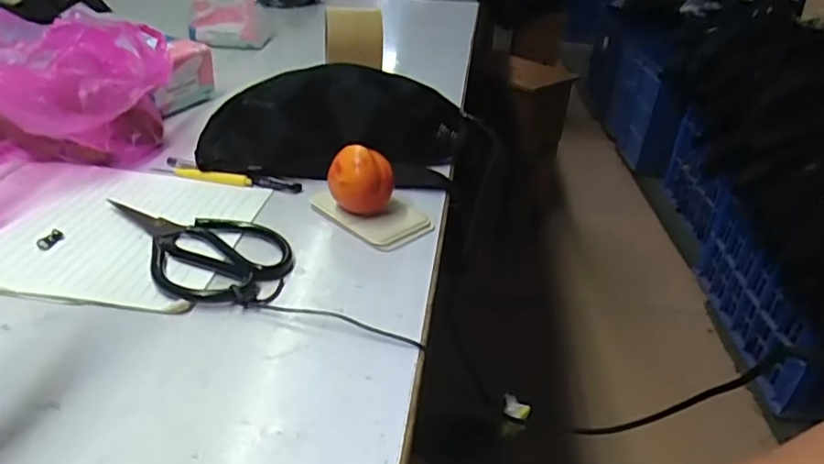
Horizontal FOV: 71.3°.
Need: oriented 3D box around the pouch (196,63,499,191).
[{"bbox_3d":[-0.059,-0.108,0.580,0.279,0.086,0.099,5,31,0],"label":"pouch"}]

